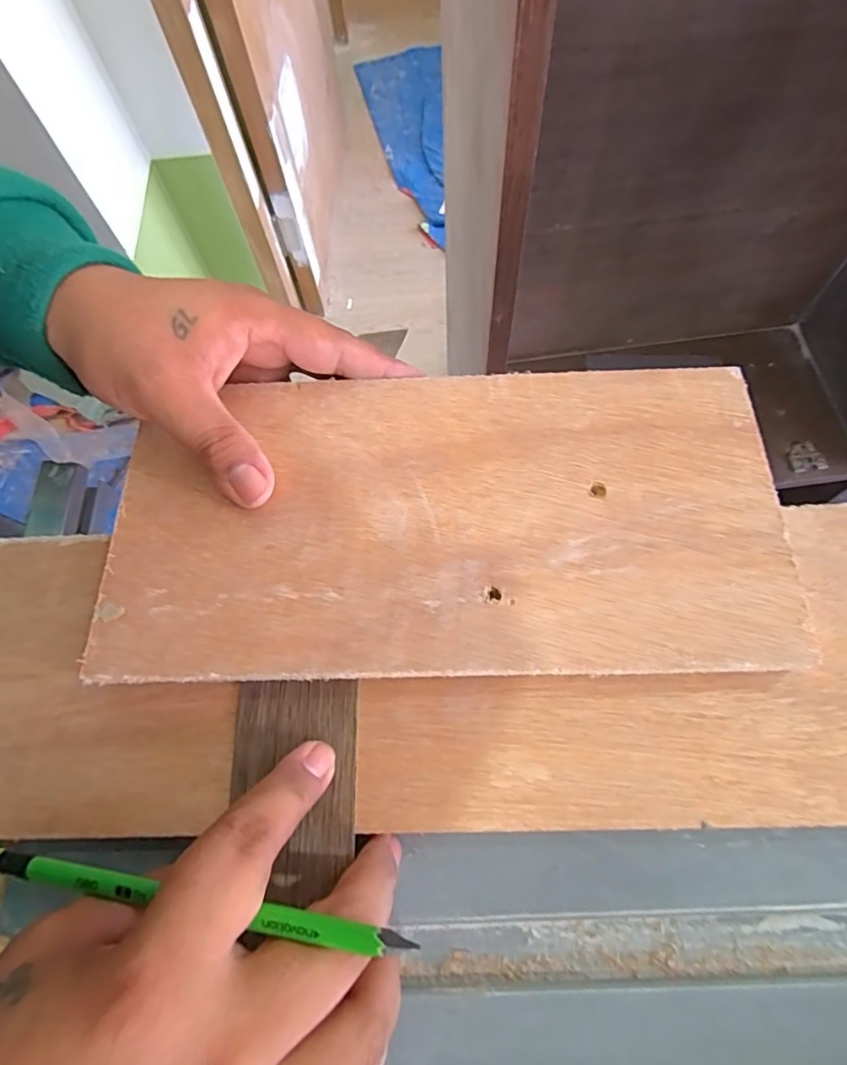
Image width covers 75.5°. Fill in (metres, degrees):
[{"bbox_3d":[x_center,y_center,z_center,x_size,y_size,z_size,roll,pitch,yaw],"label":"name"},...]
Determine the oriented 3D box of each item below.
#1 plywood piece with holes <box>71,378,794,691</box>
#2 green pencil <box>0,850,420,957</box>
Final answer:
[{"bbox_3d":[0.008,-0.009,0.230,0.272,0.004,0.132,-1,68,2],"label":"plywood piece with holes"},{"bbox_3d":[-0.077,0.114,0.170,0.148,0.004,0.008,2,68,14],"label":"green pencil"}]

